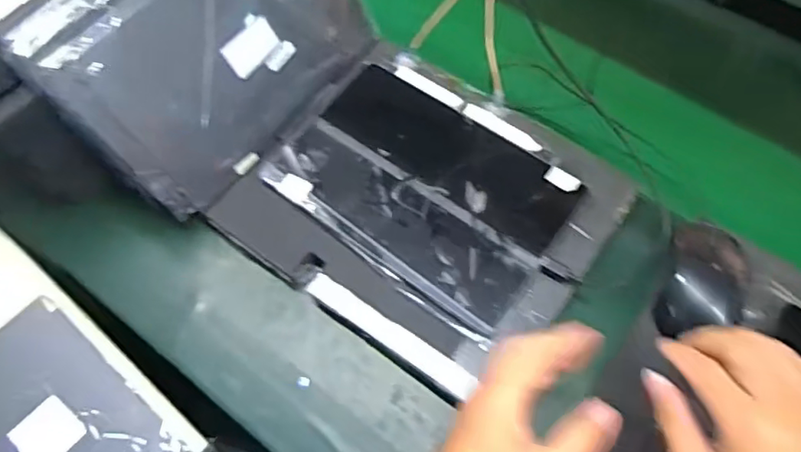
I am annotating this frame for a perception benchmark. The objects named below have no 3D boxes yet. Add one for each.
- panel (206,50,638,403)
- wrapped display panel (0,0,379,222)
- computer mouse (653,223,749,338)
[{"bbox_3d":[0.022,-0.021,0.550,0.306,0.048,0.254,34,68,16],"label":"panel"},{"bbox_3d":[-0.159,-0.161,0.526,0.278,0.202,0.050,-46,44,-15],"label":"wrapped display panel"},{"bbox_3d":[0.249,0.044,0.487,0.060,0.029,0.089,11,64,6],"label":"computer mouse"}]

